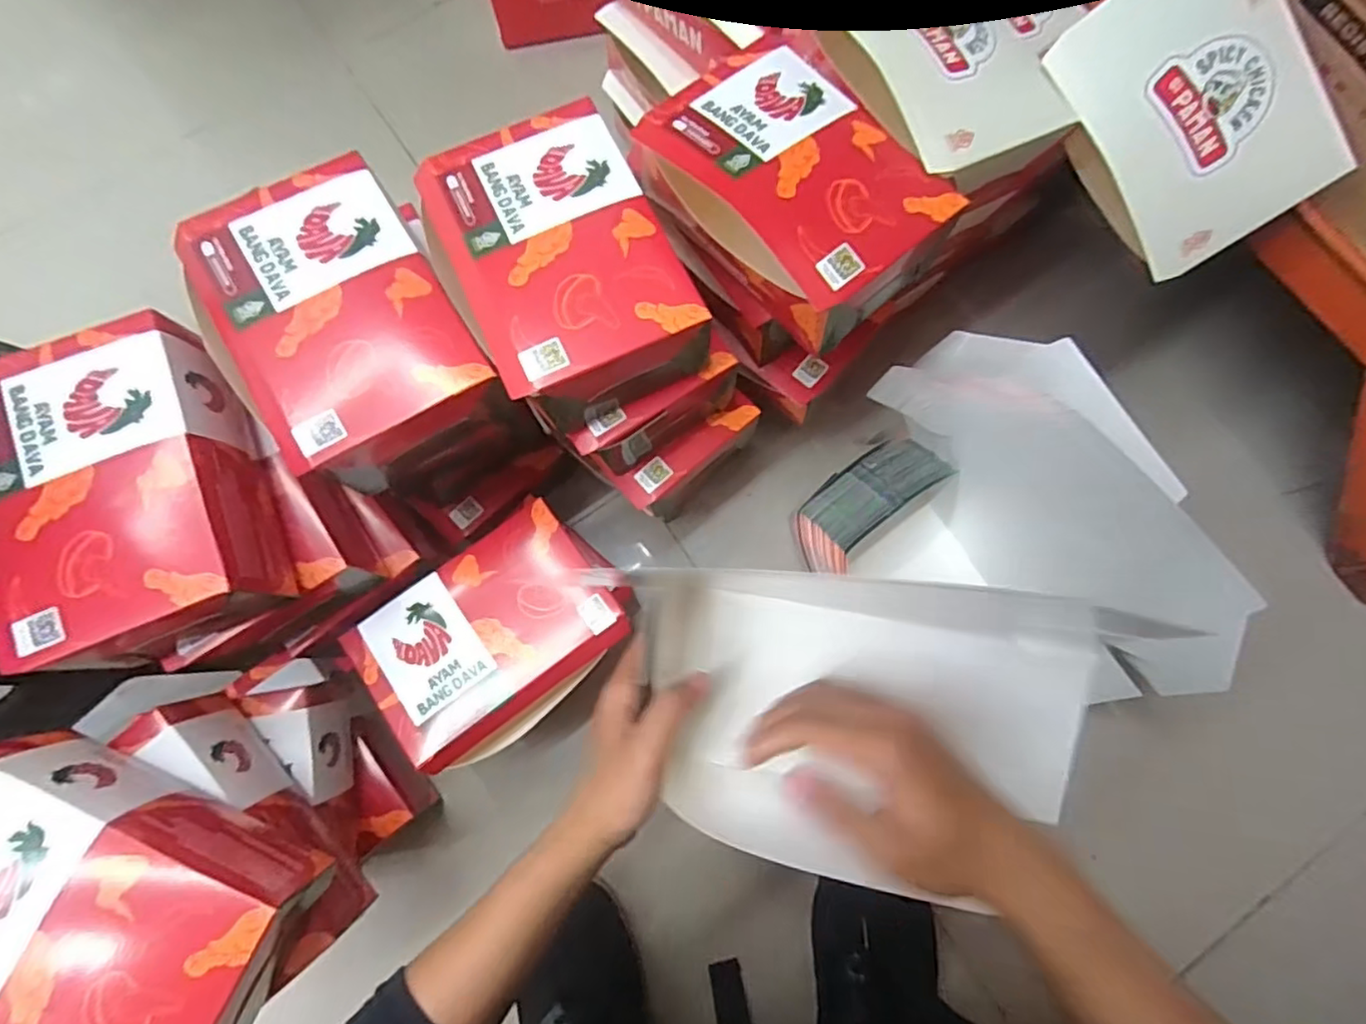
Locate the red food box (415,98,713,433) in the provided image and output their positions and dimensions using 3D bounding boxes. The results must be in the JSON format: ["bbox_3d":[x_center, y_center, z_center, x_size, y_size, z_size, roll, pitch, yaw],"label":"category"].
[{"bbox_3d":[-0.076,-0.148,0.400,0.126,0.064,0.179,-26,81,-5],"label":"red food box"}]

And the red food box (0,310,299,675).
[{"bbox_3d":[-0.318,-0.008,0.369,0.134,0.065,0.177,-21,81,-4],"label":"red food box"}]

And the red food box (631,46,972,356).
[{"bbox_3d":[0.066,-0.196,0.395,0.141,0.064,0.176,-44,83,-8],"label":"red food box"}]

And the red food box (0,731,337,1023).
[{"bbox_3d":[-0.292,0.204,0.318,0.171,0.061,0.121,24,80,4],"label":"red food box"}]

